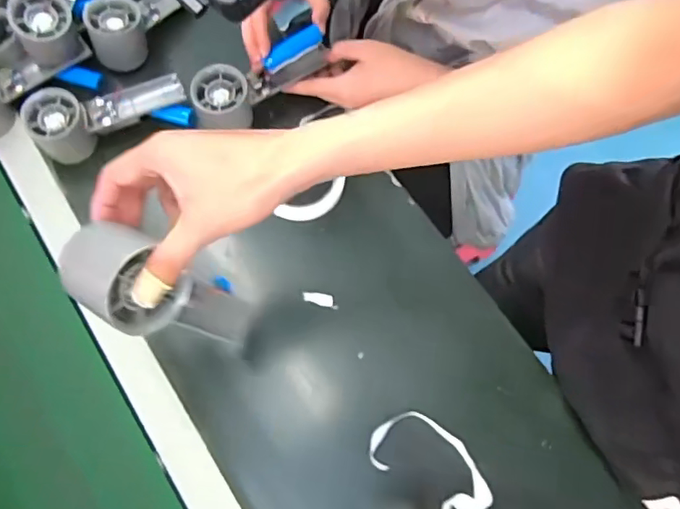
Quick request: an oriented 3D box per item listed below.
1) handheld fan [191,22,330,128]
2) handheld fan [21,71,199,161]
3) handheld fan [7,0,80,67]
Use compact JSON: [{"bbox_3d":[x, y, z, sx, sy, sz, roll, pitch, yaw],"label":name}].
[{"bbox_3d":[-0.082,-0.181,0.595,0.152,0.050,0.055,-22,74,-6],"label":"handheld fan"},{"bbox_3d":[-0.242,-0.145,0.592,0.162,0.053,0.056,-19,74,-18],"label":"handheld fan"},{"bbox_3d":[-0.295,-0.280,0.596,0.054,0.064,0.161,8,74,3],"label":"handheld fan"}]

